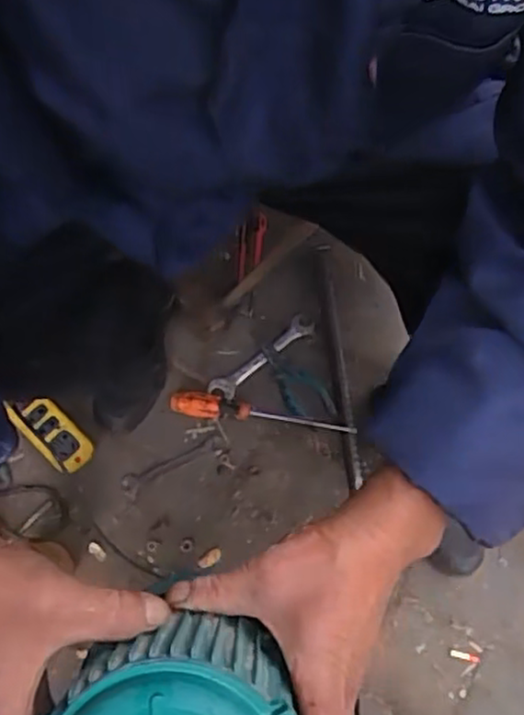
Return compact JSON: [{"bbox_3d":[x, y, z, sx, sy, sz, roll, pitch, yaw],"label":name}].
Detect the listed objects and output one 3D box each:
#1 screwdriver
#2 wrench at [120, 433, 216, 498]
[{"bbox_3d":[0.001,0.075,0.923,0.251,0.033,0.030,6,76,3],"label":"screwdriver"},{"bbox_3d":[-0.126,0.148,0.922,0.139,0.007,0.030,-28,77,-5],"label":"wrench"}]

